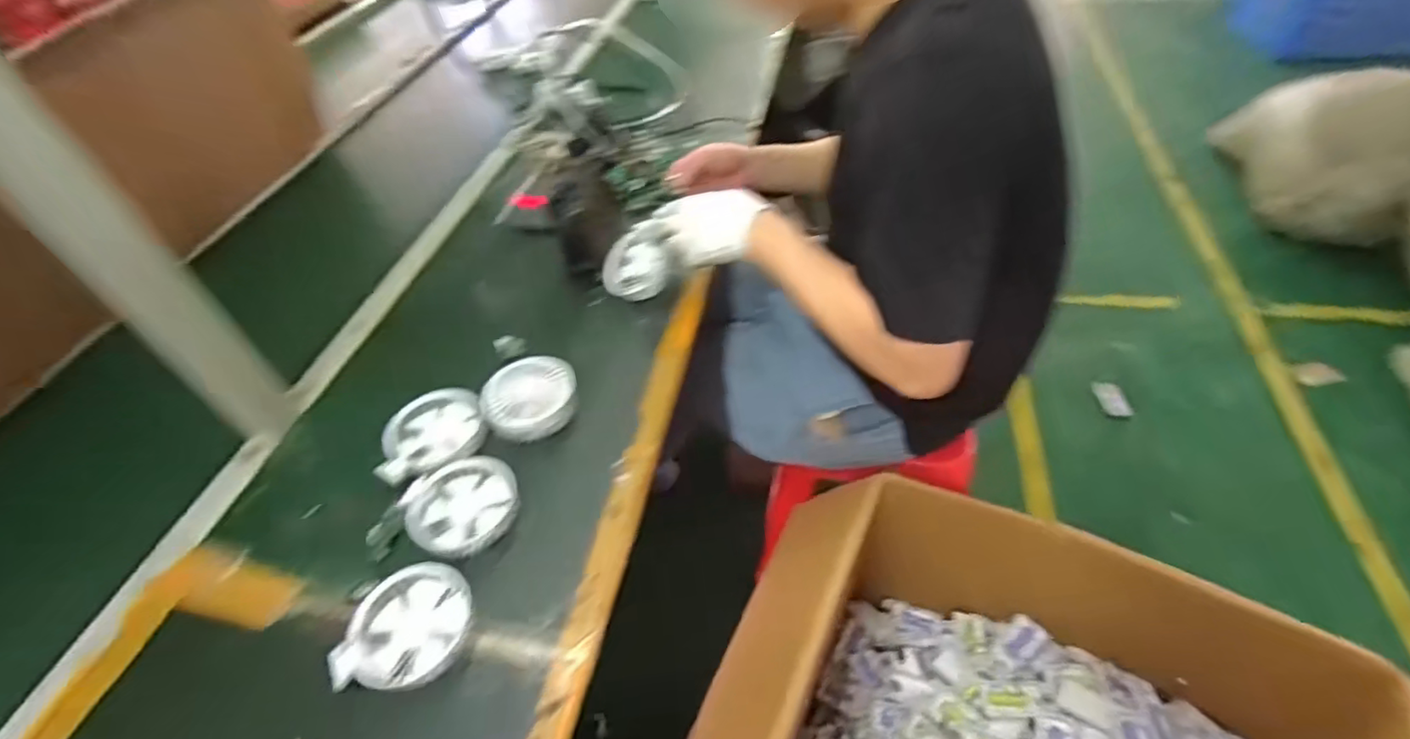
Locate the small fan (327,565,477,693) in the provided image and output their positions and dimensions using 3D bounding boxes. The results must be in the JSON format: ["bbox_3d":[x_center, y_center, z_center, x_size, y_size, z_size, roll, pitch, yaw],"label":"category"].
[{"bbox_3d":[-0.241,0.212,0.504,0.089,0.035,0.096,-3,47,3],"label":"small fan"}]

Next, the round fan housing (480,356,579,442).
[{"bbox_3d":[-0.189,0.027,0.661,0.097,0.046,0.091,-3,47,3],"label":"round fan housing"}]

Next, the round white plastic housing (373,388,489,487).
[{"bbox_3d":[-0.280,0.065,0.636,0.101,0.031,0.095,-3,47,3],"label":"round white plastic housing"}]

